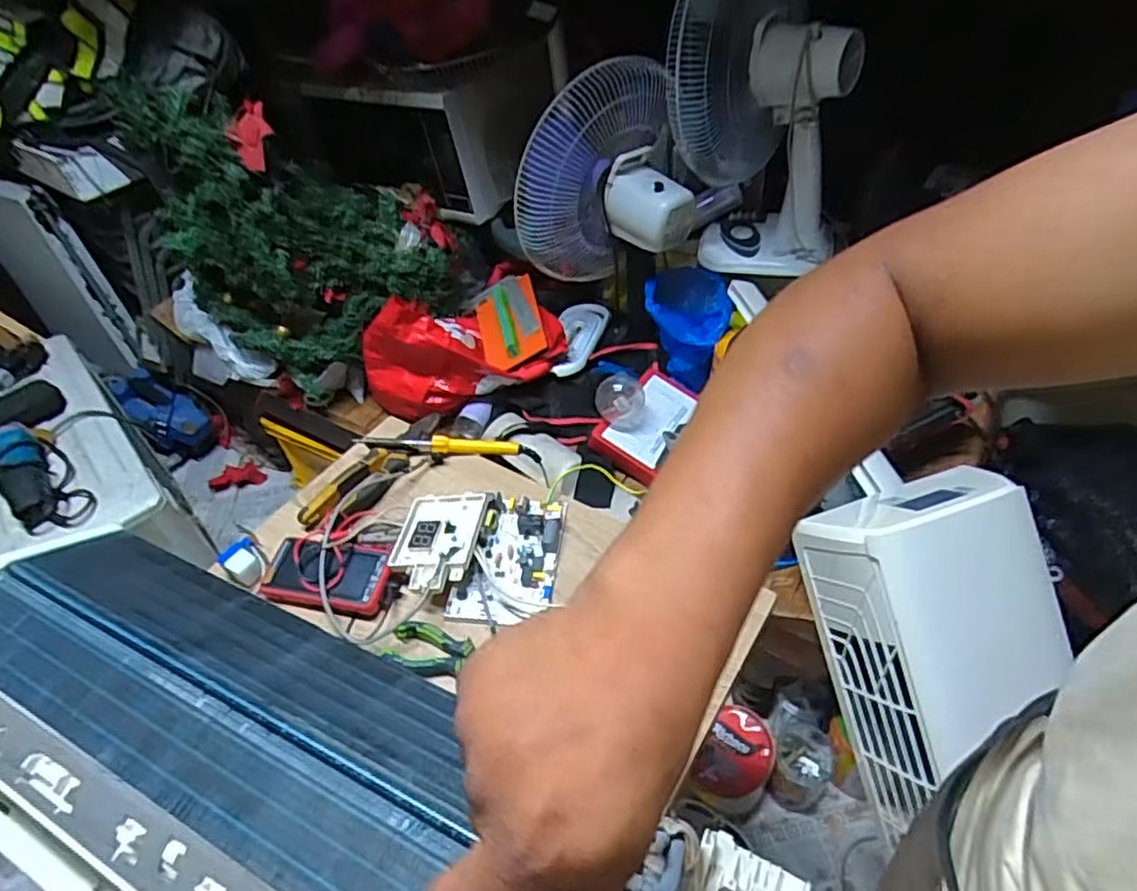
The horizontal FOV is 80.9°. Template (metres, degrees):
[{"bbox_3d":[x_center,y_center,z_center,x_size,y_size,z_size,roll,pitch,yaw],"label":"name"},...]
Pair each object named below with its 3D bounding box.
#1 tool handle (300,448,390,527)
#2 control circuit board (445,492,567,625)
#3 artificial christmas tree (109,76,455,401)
[{"bbox_3d":[-0.299,0.052,0.887,0.033,0.028,0.142,20,51,24],"label":"tool handle"},{"bbox_3d":[-0.069,0.128,0.792,0.110,0.025,0.171,4,46,11],"label":"control circuit board"},{"bbox_3d":[-0.557,-0.485,1.435,0.532,0.476,0.383,-30,49,-22],"label":"artificial christmas tree"}]

